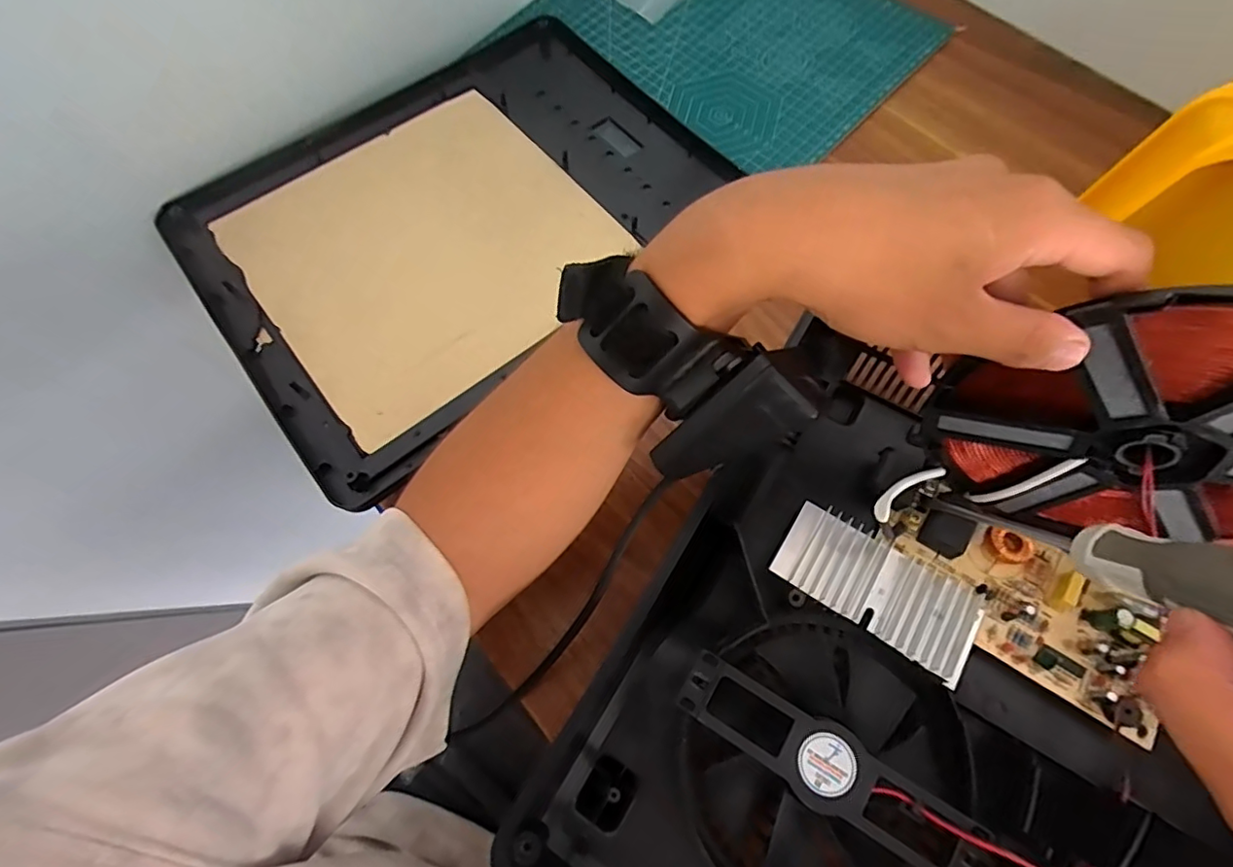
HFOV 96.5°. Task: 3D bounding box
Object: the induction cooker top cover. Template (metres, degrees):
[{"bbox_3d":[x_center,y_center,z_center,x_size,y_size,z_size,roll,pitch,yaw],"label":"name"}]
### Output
[{"bbox_3d":[-0.121,-0.166,0.392,0.280,0.019,0.353,43,79,16],"label":"induction cooker top cover"}]

